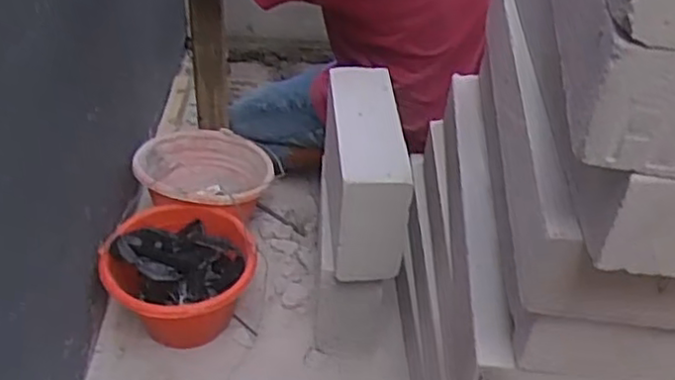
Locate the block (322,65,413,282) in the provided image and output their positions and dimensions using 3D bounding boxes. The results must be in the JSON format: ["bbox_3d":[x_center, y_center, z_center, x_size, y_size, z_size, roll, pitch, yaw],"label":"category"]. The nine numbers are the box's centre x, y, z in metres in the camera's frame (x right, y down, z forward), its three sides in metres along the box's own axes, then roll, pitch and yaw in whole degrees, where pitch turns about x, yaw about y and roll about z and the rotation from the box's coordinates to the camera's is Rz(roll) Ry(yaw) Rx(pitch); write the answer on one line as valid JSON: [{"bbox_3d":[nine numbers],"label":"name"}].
[{"bbox_3d":[0.040,-0.025,1.144,0.110,0.225,0.273,0,39,-6],"label":"block"}]

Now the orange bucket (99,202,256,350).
[{"bbox_3d":[-0.266,0.157,1.229,0.246,0.175,0.208,-12,42,-20],"label":"orange bucket"}]

